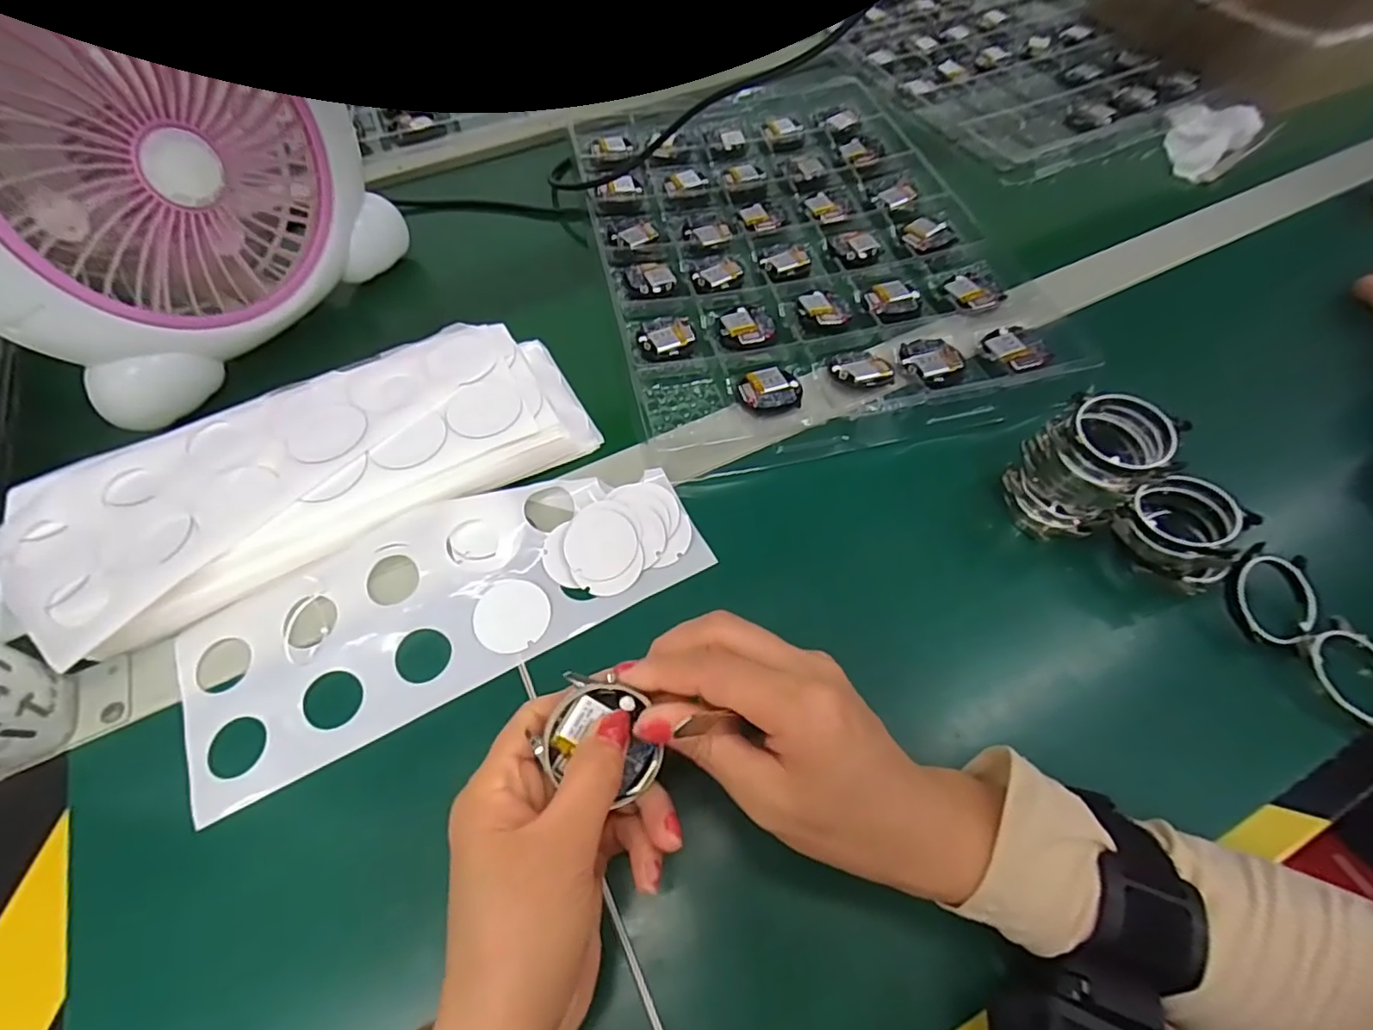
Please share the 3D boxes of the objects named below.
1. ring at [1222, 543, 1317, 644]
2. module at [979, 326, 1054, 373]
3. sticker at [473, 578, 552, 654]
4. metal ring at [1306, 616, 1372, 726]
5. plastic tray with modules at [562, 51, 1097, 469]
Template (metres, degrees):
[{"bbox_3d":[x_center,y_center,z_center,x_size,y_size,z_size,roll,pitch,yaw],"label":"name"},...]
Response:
[{"bbox_3d":[0.301,0.040,0.312,0.047,0.014,0.046,1,62,-2],"label":"ring"},{"bbox_3d":[0.224,-0.115,0.416,0.037,0.005,0.040,-21,60,-11],"label":"module"},{"bbox_3d":[-0.095,0.054,0.332,0.039,0.004,0.040,1,65,-1],"label":"sticker"},{"bbox_3d":[0.330,0.080,0.298,0.051,0.007,0.051,-1,58,1],"label":"metal ring"},{"bbox_3d":[0.077,-0.245,0.494,0.295,0.027,0.460,-12,58,-6],"label":"plastic tray with modules"}]

